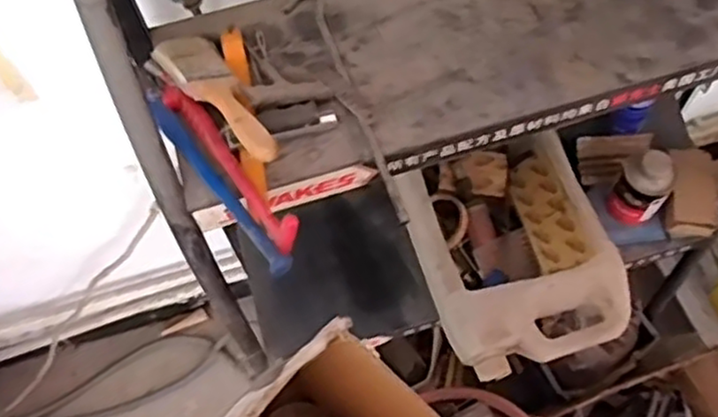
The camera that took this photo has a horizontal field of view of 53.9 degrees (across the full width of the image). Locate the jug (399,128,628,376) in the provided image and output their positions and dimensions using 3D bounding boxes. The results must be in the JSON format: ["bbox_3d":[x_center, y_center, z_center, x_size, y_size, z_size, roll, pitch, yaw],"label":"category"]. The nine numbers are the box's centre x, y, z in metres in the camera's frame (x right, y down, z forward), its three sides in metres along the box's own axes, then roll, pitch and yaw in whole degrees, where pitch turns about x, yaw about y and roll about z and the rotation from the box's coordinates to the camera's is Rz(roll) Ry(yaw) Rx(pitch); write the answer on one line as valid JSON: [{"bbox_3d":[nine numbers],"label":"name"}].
[{"bbox_3d":[0.187,0.045,0.900,0.220,0.127,0.303,-16,64,-6],"label":"jug"}]

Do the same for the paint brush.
[{"bbox_3d":[-0.124,-0.103,0.621,0.053,0.020,0.199,-32,54,-13],"label":"paint brush"}]

